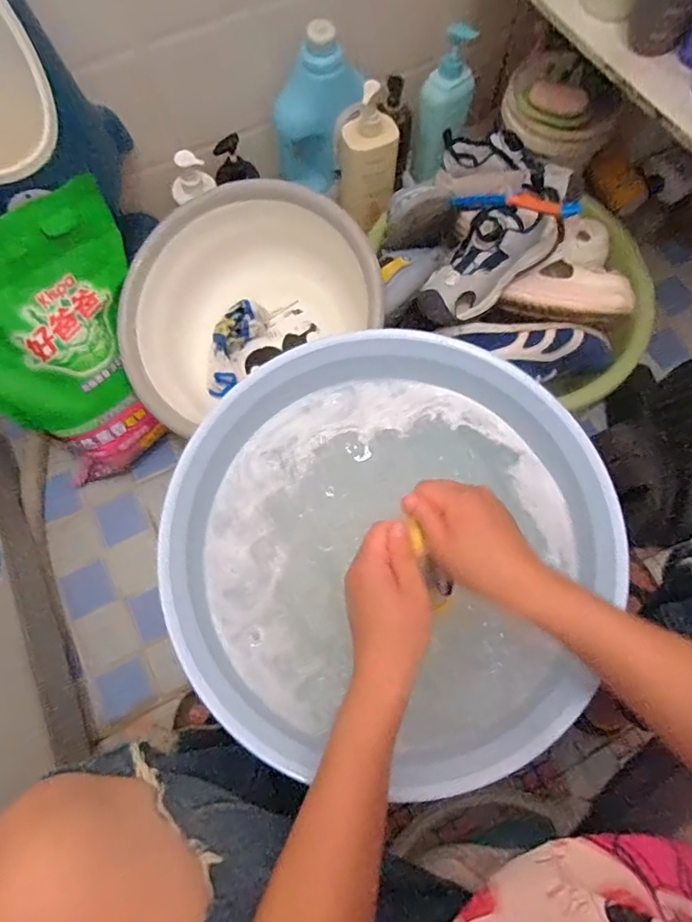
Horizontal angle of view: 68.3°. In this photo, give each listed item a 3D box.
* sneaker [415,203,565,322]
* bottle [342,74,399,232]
[{"bbox_3d":[0.169,-0.242,0.614,0.188,0.073,0.084,-38,72,5],"label":"sneaker"},{"bbox_3d":[0.034,-0.467,0.777,0.078,0.193,0.072,-1,69,2],"label":"bottle"}]

